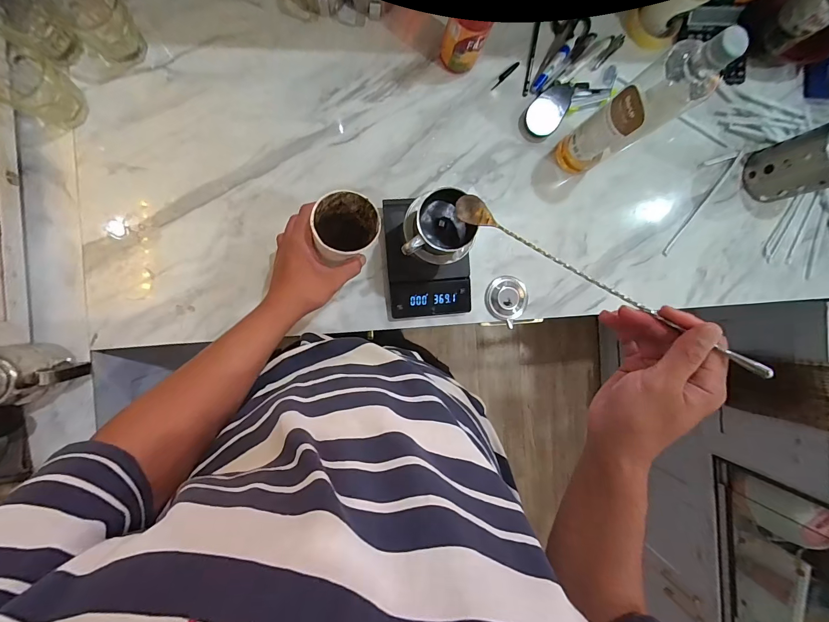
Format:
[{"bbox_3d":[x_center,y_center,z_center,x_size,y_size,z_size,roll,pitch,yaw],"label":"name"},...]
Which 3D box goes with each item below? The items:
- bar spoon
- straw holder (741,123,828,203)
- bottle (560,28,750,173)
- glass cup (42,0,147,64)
[{"bbox_3d":[0.154,-0.037,0.332,0.296,0.018,0.024,39,84,28],"label":"bar spoon"},{"bbox_3d":[0.681,-0.254,0.617,0.120,0.117,0.097,-12,93,-8],"label":"straw holder"},{"bbox_3d":[0.293,-0.267,0.484,0.062,0.265,0.069,-37,96,-6],"label":"bottle"},{"bbox_3d":[-0.413,-0.385,0.471,0.079,0.083,0.076,0,91,-8],"label":"glass cup"}]

